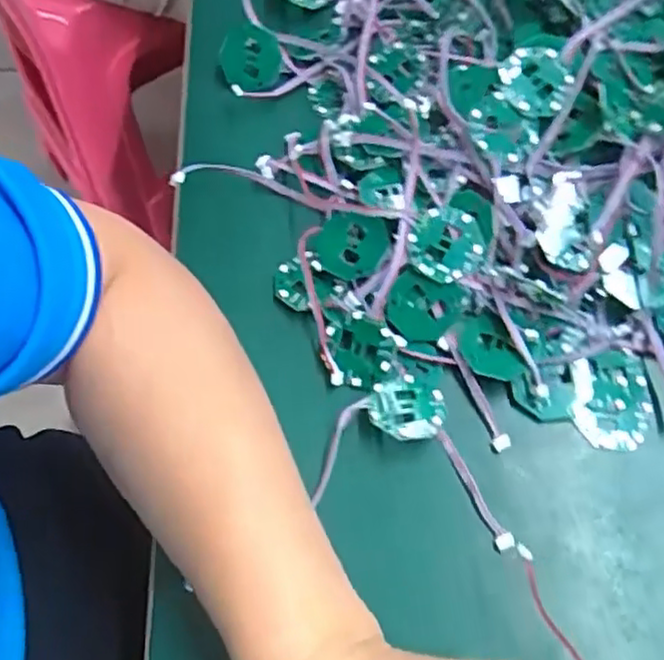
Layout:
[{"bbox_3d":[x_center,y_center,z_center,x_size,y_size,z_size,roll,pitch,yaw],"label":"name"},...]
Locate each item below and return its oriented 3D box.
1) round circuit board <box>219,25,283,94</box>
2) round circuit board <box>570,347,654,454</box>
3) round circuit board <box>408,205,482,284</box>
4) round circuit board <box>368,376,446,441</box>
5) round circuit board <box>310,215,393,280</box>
[{"bbox_3d":[-0.046,-0.155,0.400,0.033,0.009,0.035,-3,108,-10],"label":"round circuit board"},{"bbox_3d":[0.127,0.032,0.318,0.035,0.006,0.044,1,72,2],"label":"round circuit board"},{"bbox_3d":[0.054,-0.040,0.331,0.036,0.006,0.034,0,91,-2],"label":"round circuit board"},{"bbox_3d":[0.034,0.034,0.314,0.032,0.007,0.030,-2,54,2],"label":"round circuit board"},{"bbox_3d":[0.009,-0.041,0.339,0.040,0.005,0.030,10,91,15],"label":"round circuit board"}]

